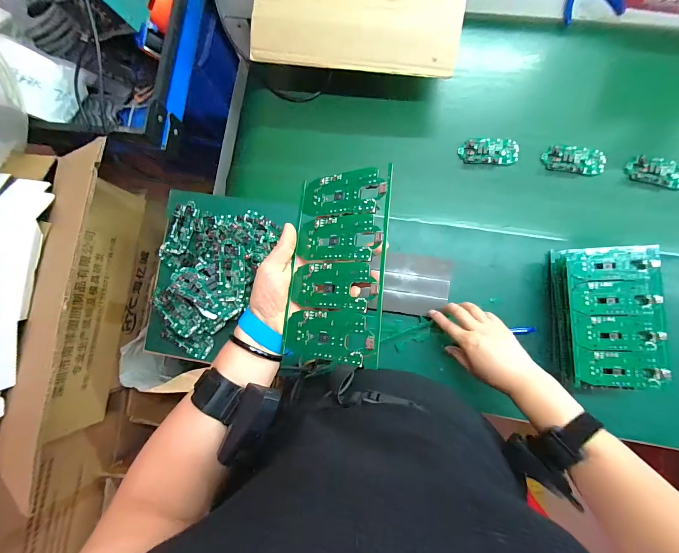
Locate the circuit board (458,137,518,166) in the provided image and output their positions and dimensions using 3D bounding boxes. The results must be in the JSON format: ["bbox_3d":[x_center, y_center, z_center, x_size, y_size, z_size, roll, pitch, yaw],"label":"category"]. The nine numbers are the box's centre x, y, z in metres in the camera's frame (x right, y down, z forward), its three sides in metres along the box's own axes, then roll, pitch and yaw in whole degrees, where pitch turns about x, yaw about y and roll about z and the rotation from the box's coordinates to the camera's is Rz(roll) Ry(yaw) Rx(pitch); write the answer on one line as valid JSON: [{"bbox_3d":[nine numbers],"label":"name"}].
[{"bbox_3d":[0.261,-0.219,0.546,0.097,0.011,0.045,5,86,6],"label":"circuit board"}]

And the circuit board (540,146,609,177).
[{"bbox_3d":[0.398,-0.200,0.527,0.096,0.021,0.047,7,86,6],"label":"circuit board"}]

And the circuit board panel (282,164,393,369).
[{"bbox_3d":[-0.003,-0.014,0.309,0.105,0.004,0.189,1,79,32],"label":"circuit board panel"}]

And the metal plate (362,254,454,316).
[{"bbox_3d":[0.117,0.011,0.531,0.142,0.017,0.104,8,86,6],"label":"metal plate"}]

